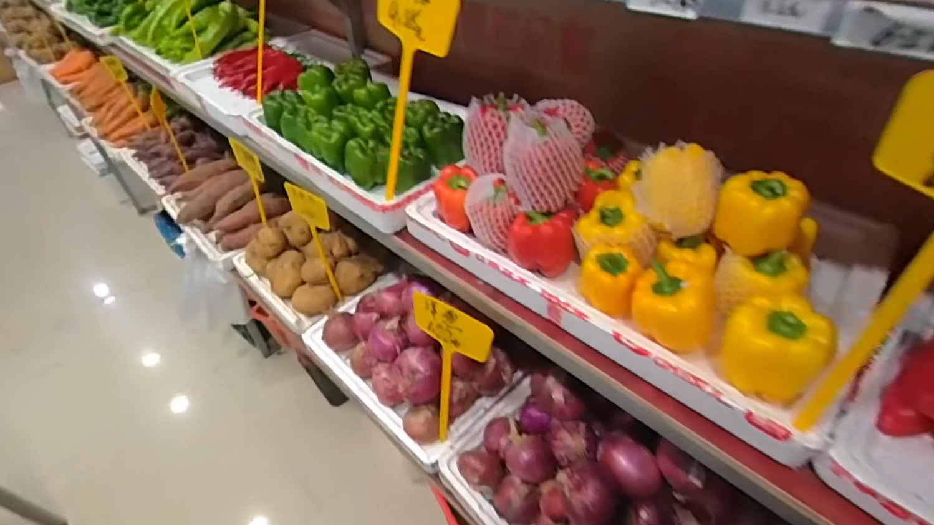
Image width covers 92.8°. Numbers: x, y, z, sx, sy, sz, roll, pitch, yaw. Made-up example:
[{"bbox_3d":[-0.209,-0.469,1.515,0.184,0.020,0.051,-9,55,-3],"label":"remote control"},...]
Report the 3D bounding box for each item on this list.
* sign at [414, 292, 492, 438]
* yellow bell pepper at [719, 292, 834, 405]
[{"bbox_3d":[-0.036,0.195,0.763,0.142,0.307,0.009,24,37,24],"label":"sign"},{"bbox_3d":[0.328,0.093,0.474,0.075,0.095,0.082,-1,43,1],"label":"yellow bell pepper"}]

